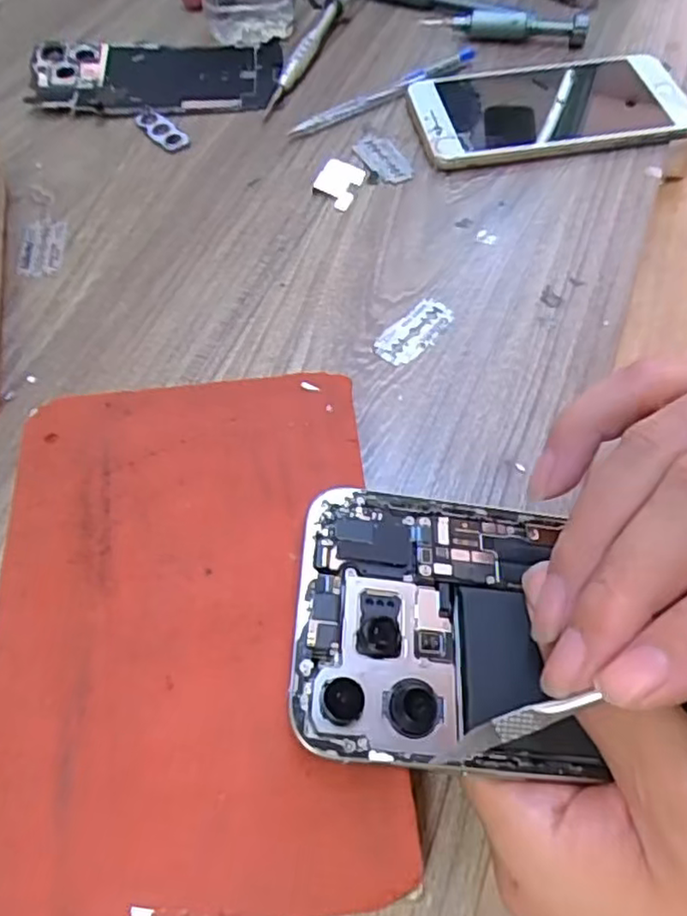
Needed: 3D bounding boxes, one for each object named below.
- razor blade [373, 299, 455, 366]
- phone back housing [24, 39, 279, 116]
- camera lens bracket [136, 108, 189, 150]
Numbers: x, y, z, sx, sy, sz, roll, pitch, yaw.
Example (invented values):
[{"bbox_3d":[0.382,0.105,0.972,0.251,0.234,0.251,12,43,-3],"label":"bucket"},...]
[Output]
[{"bbox_3d":[0.032,-0.058,0.298,0.020,0.004,0.042,38,66,22],"label":"razor blade"},{"bbox_3d":[-0.119,-0.244,0.414,0.154,0.009,0.081,0,58,2],"label":"phone back housing"},{"bbox_3d":[-0.109,-0.195,0.386,0.014,0.004,0.044,-40,65,-21],"label":"camera lens bracket"}]

